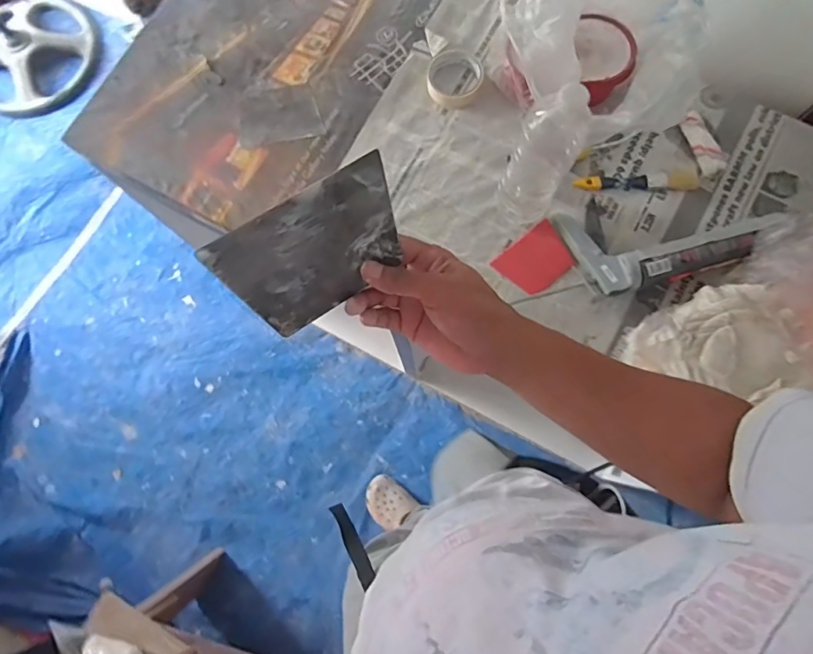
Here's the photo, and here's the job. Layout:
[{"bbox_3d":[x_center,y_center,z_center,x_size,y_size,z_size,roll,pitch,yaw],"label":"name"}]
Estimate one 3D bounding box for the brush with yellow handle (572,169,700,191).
[{"bbox_3d":[0.353,-0.220,0.750,0.180,0.010,0.029,-4,76,1],"label":"brush with yellow handle"}]

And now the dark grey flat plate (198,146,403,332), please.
[{"bbox_3d":[-0.066,-0.057,0.375,0.137,0.090,0.006,-35,36,-11],"label":"dark grey flat plate"}]

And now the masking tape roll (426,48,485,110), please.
[{"bbox_3d":[0.080,-0.407,0.805,0.090,0.023,0.103,6,76,3],"label":"masking tape roll"}]

